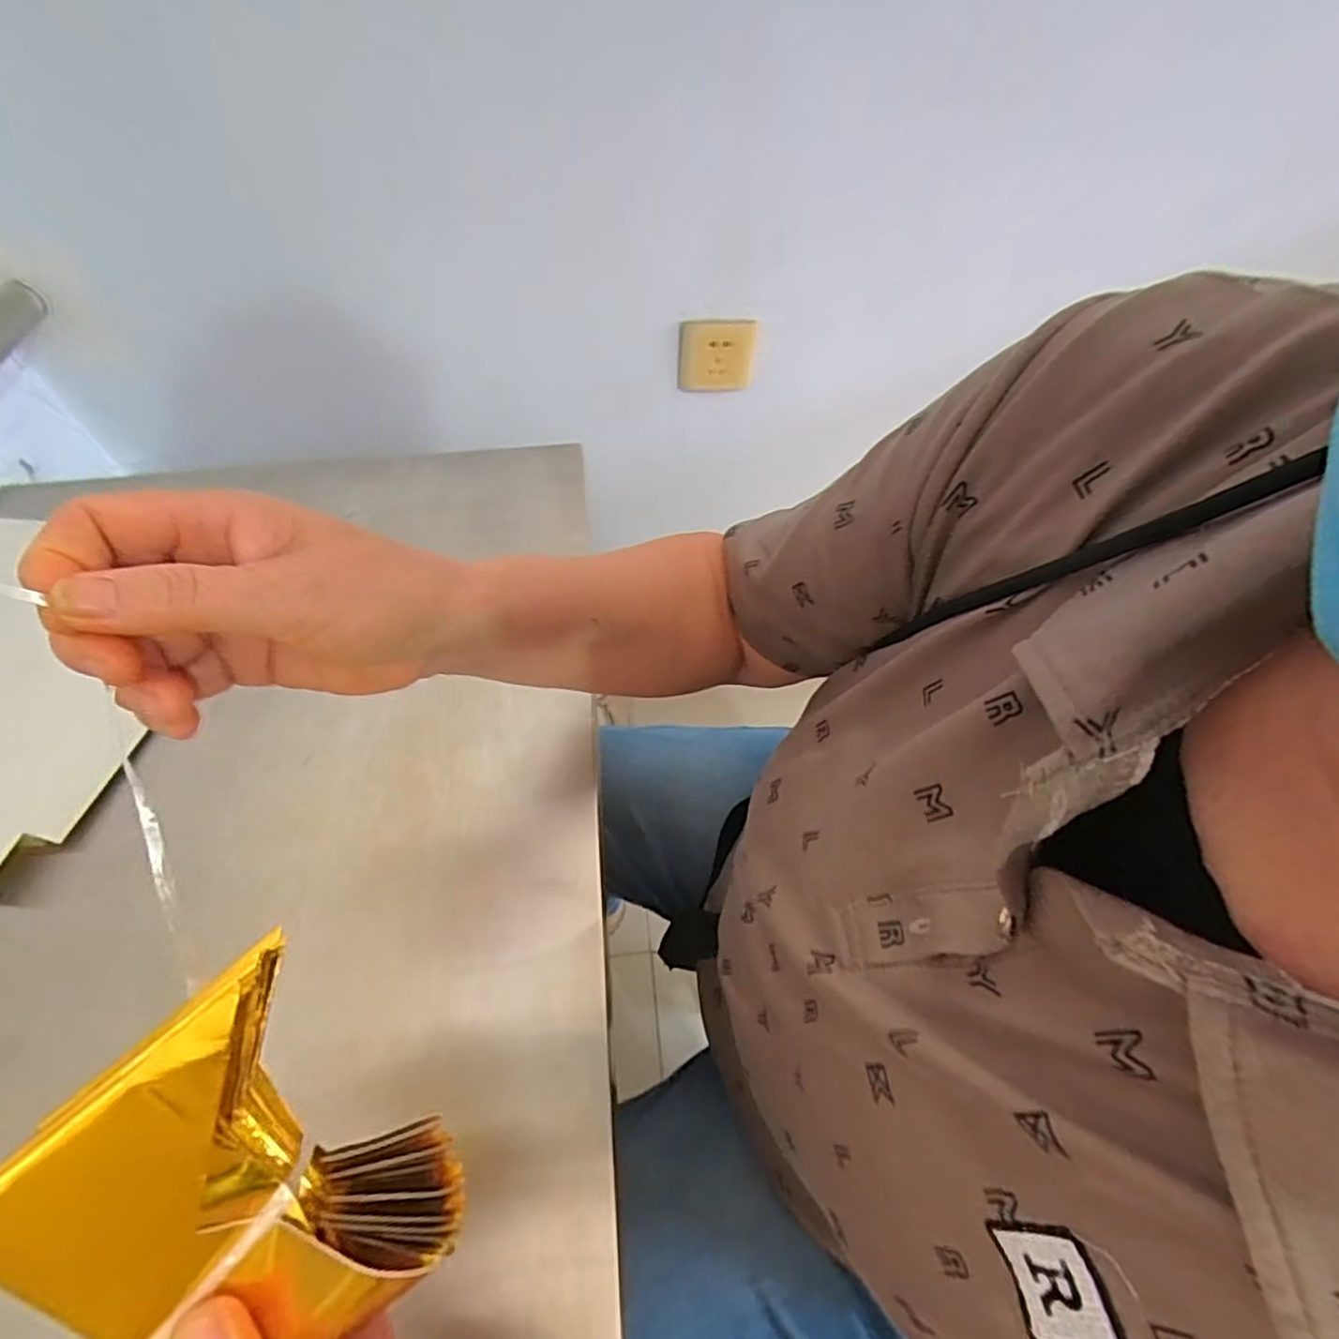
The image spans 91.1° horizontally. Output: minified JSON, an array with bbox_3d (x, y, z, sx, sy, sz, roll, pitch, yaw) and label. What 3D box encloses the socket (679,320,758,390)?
[{"bbox_3d":[0.059,-0.392,0.821,0.094,0.097,0.015,-8,56,-5],"label":"socket"}]

